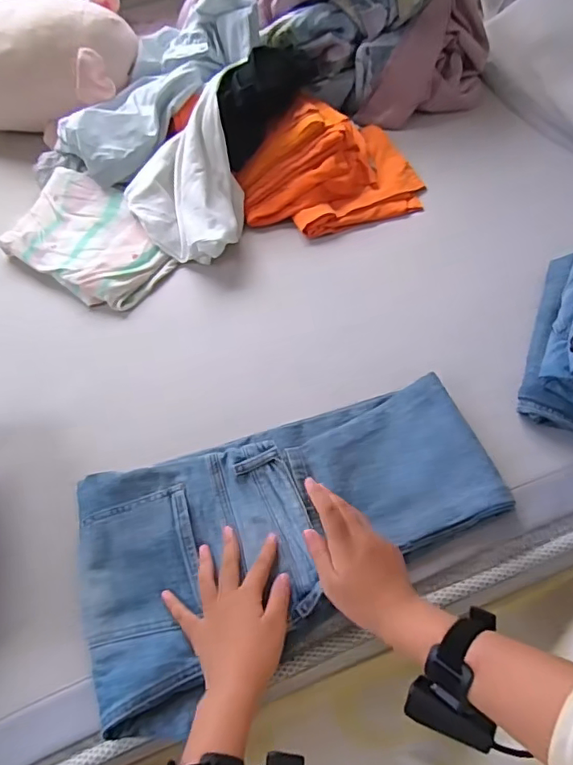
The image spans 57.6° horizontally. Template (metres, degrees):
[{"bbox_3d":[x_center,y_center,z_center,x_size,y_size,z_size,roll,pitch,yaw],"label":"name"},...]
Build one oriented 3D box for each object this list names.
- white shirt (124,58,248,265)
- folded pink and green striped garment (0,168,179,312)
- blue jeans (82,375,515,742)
[{"bbox_3d":[-0.126,-0.309,0.803,0.224,0.118,0.224,-35,63,-16],"label":"white shirt"},{"bbox_3d":[-0.302,-0.221,0.805,0.255,0.048,0.167,30,65,20],"label":"folded pink and green striped garment"},{"bbox_3d":[0.005,0.144,0.565,0.456,0.031,0.237,-23,60,-11],"label":"blue jeans"}]

